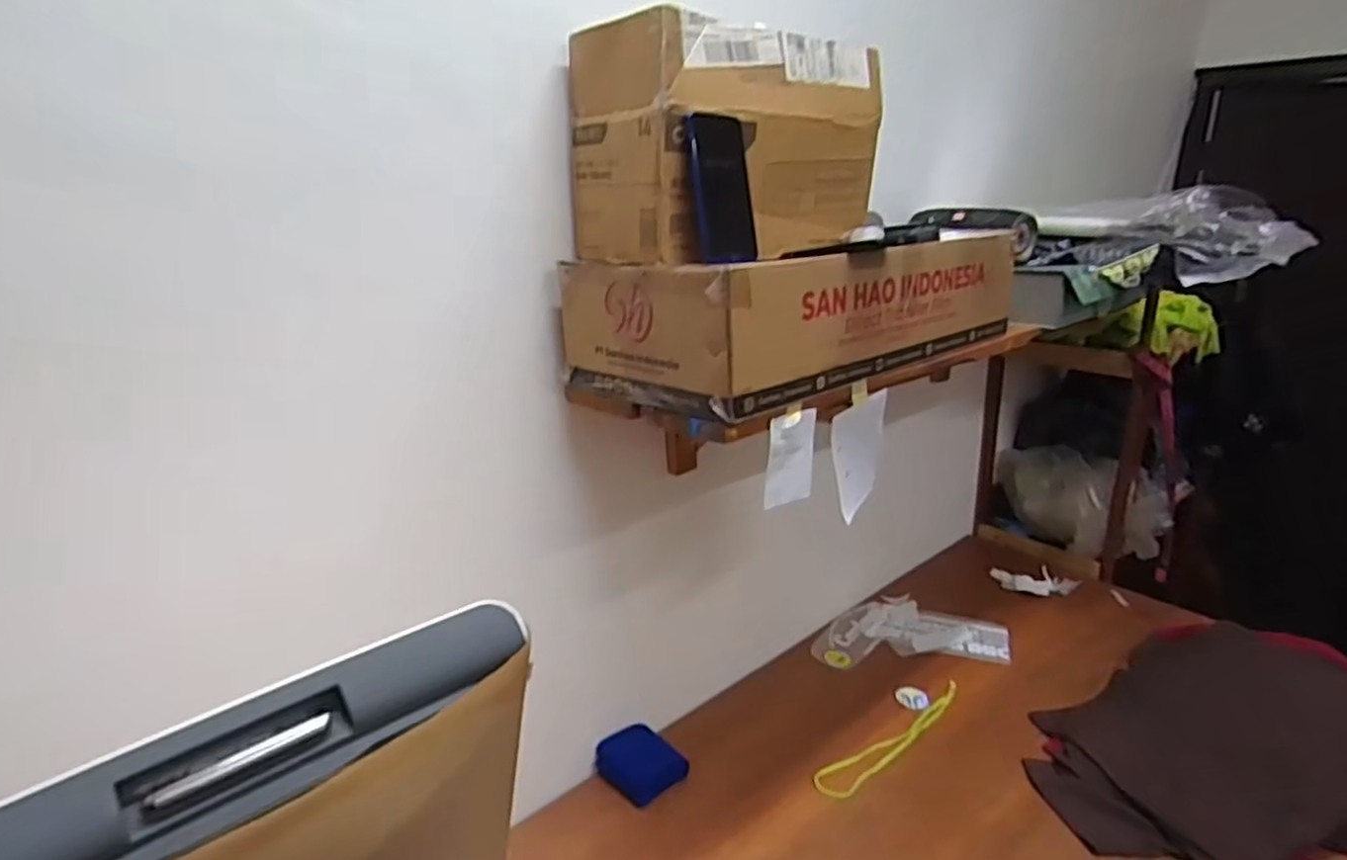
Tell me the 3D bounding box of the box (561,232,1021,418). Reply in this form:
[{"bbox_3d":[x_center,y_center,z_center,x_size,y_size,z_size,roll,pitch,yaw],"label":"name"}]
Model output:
[{"bbox_3d":[0.180,-0.177,0.971,0.588,0.153,0.274,-17,24,-38],"label":"box"}]

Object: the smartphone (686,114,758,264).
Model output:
[{"bbox_3d":[0.054,-0.258,0.774,0.071,0.153,0.012,-12,8,-29],"label":"smartphone"}]

